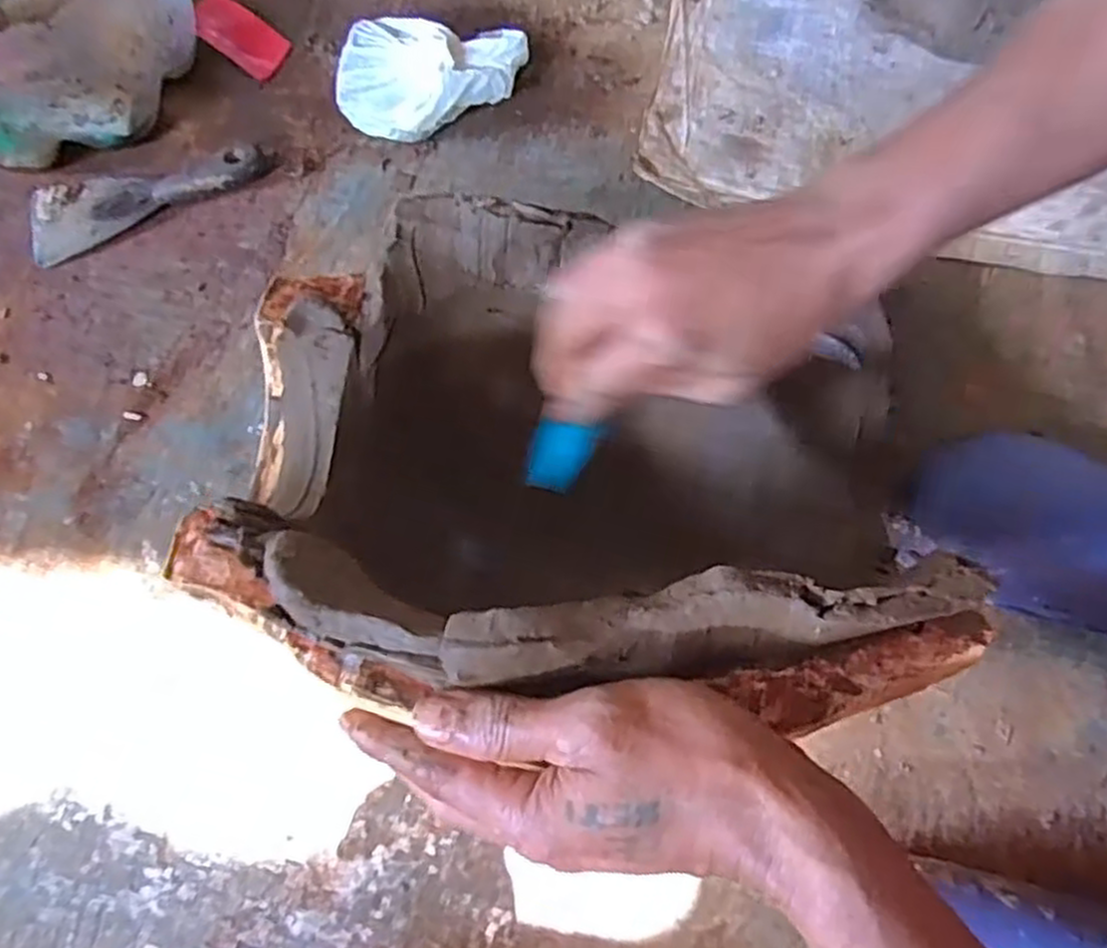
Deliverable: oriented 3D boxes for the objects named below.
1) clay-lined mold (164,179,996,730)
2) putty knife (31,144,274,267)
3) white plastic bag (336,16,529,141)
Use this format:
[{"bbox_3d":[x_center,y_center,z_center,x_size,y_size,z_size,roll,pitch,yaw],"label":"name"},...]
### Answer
[{"bbox_3d":[0.013,0.001,0.396,0.335,0.170,0.284,1,46,3],"label":"clay-lined mold"},{"bbox_3d":[-0.317,-0.224,0.599,0.187,0.022,0.064,-23,72,-7],"label":"putty knife"},{"bbox_3d":[-0.096,-0.304,0.601,0.146,0.063,0.097,8,71,4],"label":"white plastic bag"}]

